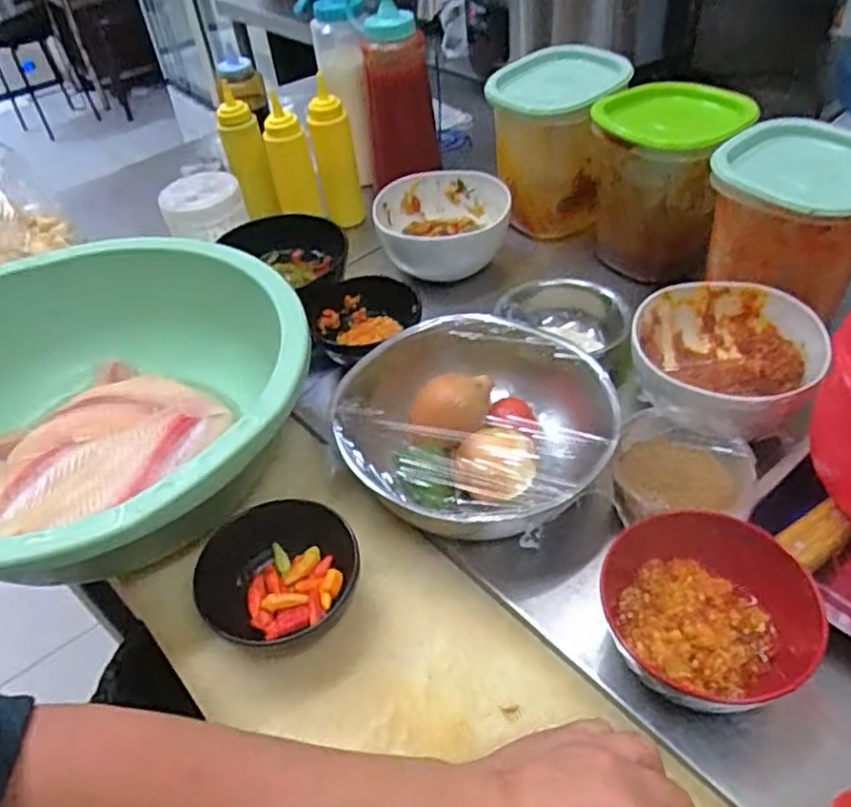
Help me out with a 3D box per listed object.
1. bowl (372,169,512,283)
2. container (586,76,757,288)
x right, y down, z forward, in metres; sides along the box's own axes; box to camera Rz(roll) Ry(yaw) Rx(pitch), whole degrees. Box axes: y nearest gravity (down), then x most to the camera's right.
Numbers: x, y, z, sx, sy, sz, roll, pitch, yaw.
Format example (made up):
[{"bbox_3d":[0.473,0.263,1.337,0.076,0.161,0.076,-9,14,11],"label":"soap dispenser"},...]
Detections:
[{"bbox_3d":[0.020,-0.202,0.782,0.146,0.066,0.127,-4,44,2],"label":"bowl"},{"bbox_3d":[0.244,-0.224,0.719,0.139,0.174,0.112,23,51,26],"label":"container"}]

